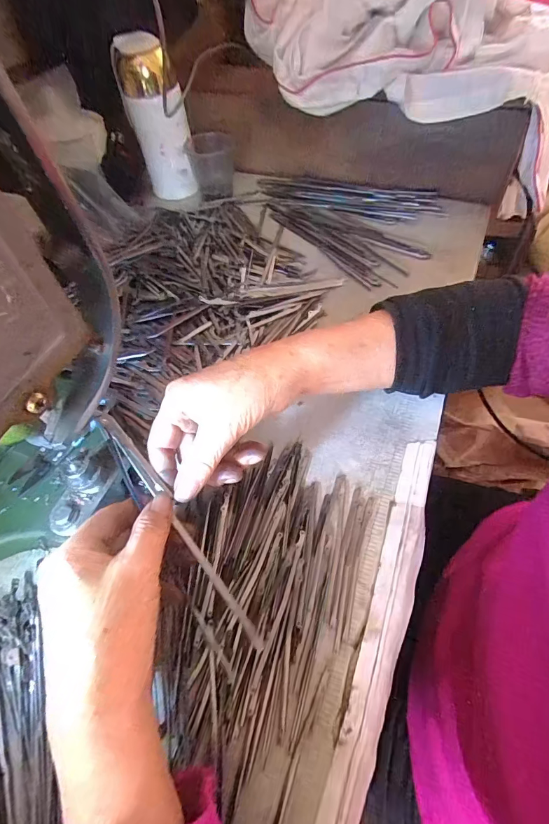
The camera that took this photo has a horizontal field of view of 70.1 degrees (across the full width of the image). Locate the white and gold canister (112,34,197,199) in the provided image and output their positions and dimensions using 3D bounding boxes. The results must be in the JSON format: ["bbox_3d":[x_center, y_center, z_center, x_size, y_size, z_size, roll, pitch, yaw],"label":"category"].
[{"bbox_3d":[-0.137,-0.345,0.466,0.066,0.144,0.053,-19,57,-8],"label":"white and gold canister"}]

